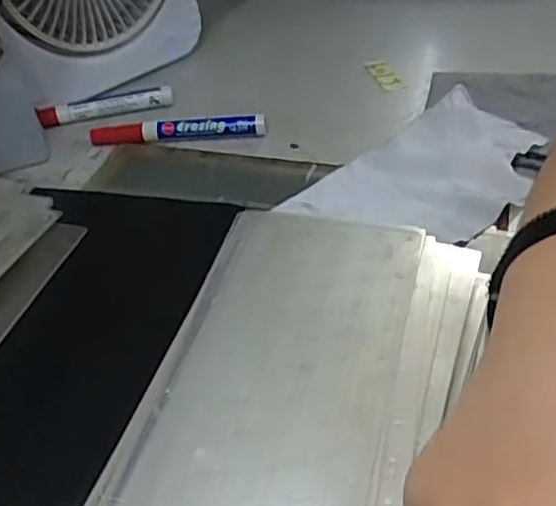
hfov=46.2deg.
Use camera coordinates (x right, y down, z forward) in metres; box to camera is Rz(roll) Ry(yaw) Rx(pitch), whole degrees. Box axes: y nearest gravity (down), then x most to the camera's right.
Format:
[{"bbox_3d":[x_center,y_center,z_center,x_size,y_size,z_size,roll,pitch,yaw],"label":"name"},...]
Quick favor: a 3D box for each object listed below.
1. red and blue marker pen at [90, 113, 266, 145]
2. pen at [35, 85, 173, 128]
[{"bbox_3d":[-0.080,-0.098,0.518,0.138,0.019,0.016,-3,40,4],"label":"red and blue marker pen"},{"bbox_3d":[-0.146,-0.126,0.554,0.111,0.012,0.015,-13,41,-8],"label":"pen"}]

